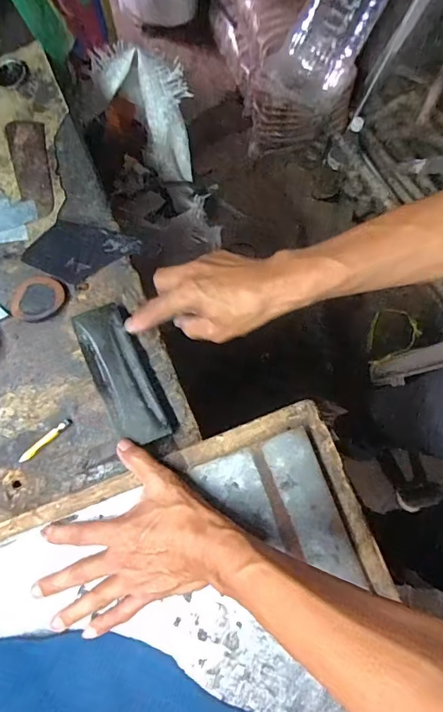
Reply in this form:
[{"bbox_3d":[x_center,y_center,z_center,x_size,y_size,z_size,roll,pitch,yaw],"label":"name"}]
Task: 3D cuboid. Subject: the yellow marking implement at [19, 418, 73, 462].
[{"bbox_3d":[-0.174,0.084,0.439,0.060,0.006,0.008,-41,78,-13],"label":"yellow marking implement"}]

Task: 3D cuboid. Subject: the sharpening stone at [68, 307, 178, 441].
[{"bbox_3d":[-0.100,0.019,0.448,0.058,0.017,0.148,-27,76,-9],"label":"sharpening stone"}]

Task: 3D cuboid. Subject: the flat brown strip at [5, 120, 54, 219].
[{"bbox_3d":[-0.231,-0.229,0.536,0.046,0.008,0.138,-12,72,-3],"label":"flat brown strip"}]

